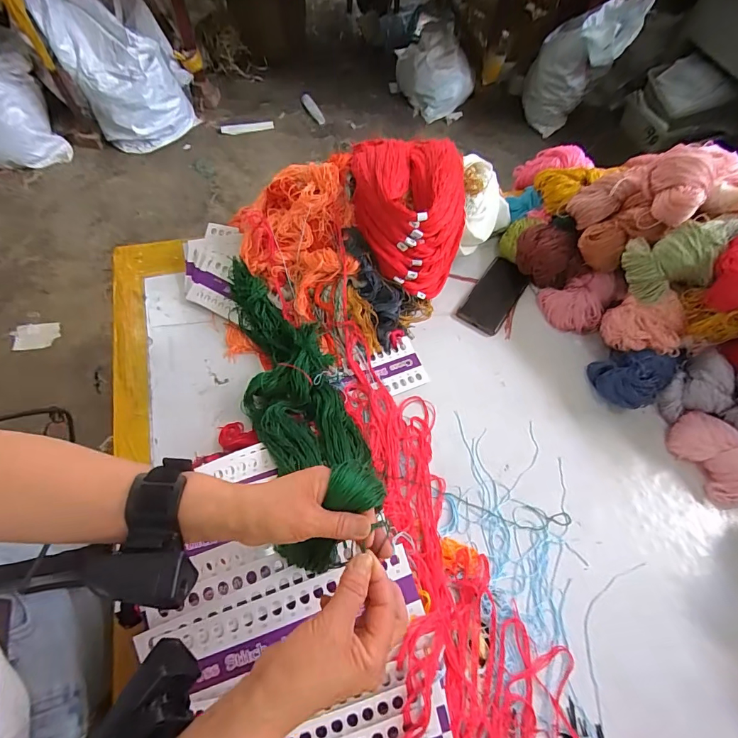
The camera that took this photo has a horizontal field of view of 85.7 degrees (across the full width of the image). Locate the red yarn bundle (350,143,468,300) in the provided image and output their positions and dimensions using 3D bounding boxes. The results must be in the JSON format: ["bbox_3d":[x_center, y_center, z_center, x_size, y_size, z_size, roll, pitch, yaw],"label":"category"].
[{"bbox_3d":[0.065,-0.265,0.657,0.179,0.121,0.268,-2,62,-4],"label":"red yarn bundle"}]

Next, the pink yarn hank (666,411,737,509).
[{"bbox_3d":[0.514,0.142,0.547,0.179,0.063,0.091,40,67,17],"label":"pink yarn hank"}]

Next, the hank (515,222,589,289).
[{"bbox_3d":[0.320,-0.198,0.701,0.119,0.077,0.074,20,63,8],"label":"hank"}]

